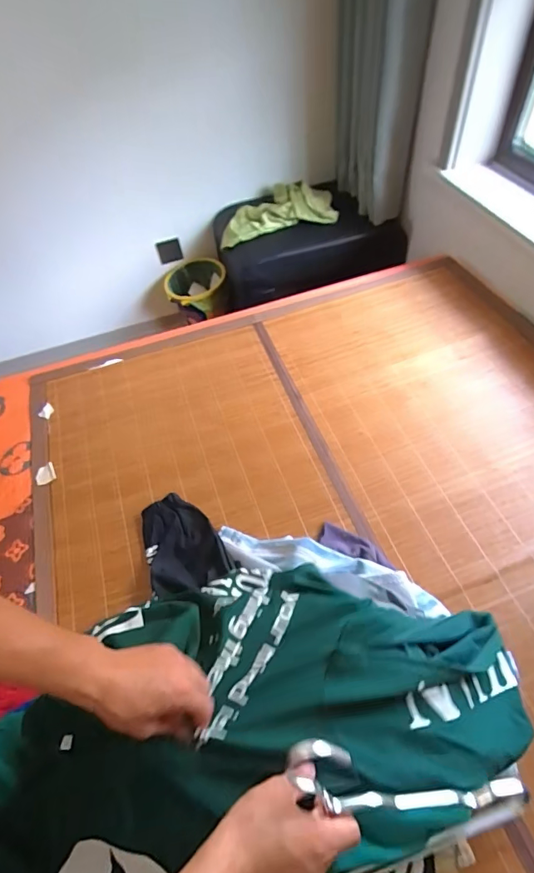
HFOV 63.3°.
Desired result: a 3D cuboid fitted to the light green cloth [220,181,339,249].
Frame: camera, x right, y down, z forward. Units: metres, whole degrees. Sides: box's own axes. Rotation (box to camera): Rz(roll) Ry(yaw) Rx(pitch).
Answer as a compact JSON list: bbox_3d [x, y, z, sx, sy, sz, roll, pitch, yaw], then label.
[{"bbox_3d":[0.028,-0.798,1.546,0.432,0.088,0.281,-15,54,-5],"label":"light green cloth"}]

